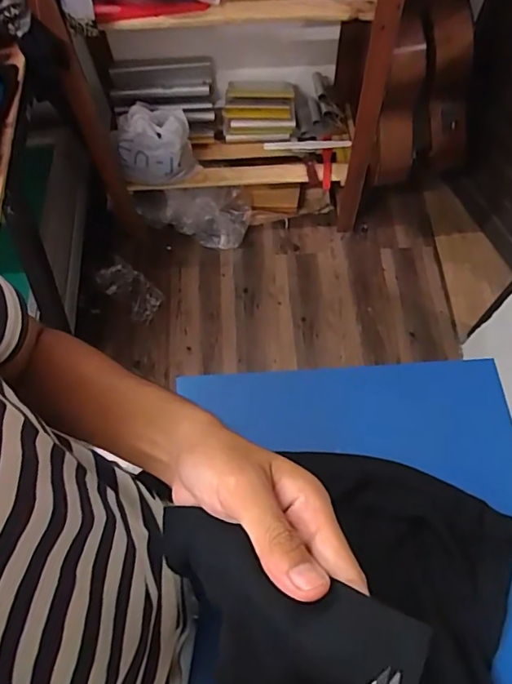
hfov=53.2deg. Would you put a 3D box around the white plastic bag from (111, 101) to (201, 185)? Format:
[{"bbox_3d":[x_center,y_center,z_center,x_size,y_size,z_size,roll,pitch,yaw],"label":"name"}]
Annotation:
[{"bbox_3d":[-0.302,-0.581,1.513,0.222,0.181,0.156,-15,65,-7],"label":"white plastic bag"}]

